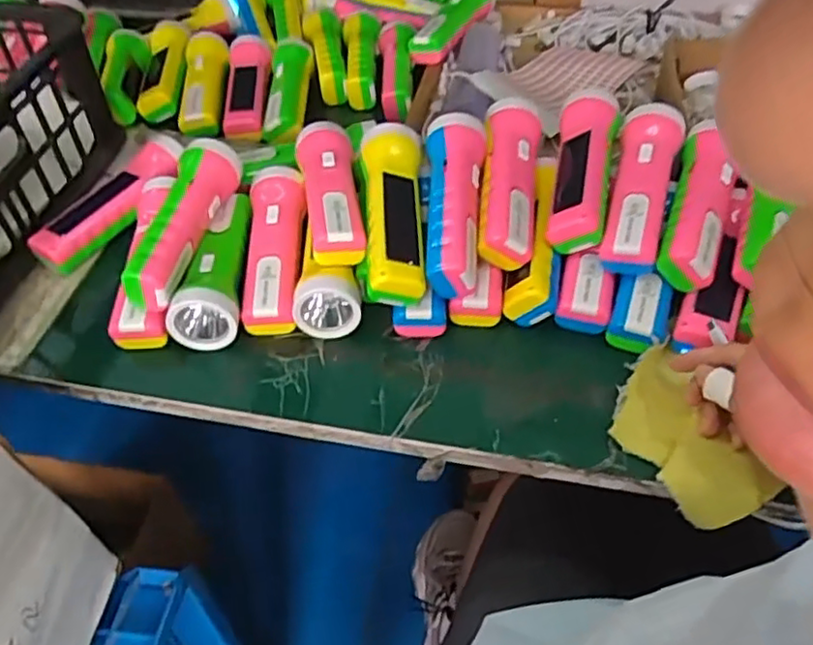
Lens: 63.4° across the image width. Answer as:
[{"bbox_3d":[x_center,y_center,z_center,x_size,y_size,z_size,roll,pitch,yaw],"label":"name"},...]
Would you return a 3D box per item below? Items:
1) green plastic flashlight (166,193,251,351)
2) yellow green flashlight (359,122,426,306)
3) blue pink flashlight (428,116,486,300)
[{"bbox_3d":[-0.154,-0.049,0.565,0.051,0.050,0.160,2,47,3],"label":"green plastic flashlight"},{"bbox_3d":[-0.011,-0.089,0.537,0.048,0.046,0.163,-2,59,0],"label":"yellow green flashlight"},{"bbox_3d":[0.037,-0.095,0.544,0.047,0.046,0.172,13,61,-16],"label":"blue pink flashlight"}]

